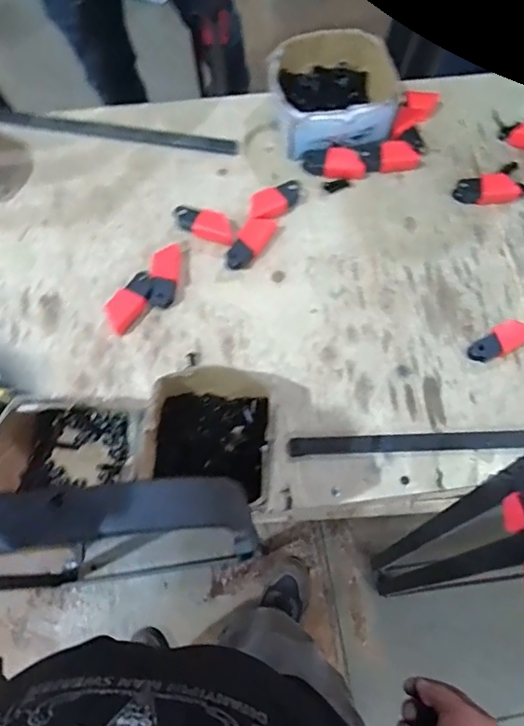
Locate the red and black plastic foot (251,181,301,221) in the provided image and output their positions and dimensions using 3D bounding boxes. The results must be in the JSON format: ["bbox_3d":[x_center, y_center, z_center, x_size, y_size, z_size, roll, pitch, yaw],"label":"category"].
[{"bbox_3d":[0.022,-0.228,0.741,0.094,0.024,0.039,-33,74,-27],"label":"red and black plastic foot"}]

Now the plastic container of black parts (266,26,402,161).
[{"bbox_3d":[0.106,-0.392,0.776,0.184,0.079,0.168,-12,71,-6],"label":"plastic container of black parts"}]

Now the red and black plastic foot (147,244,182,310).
[{"bbox_3d":[-0.128,-0.114,0.702,0.035,0.027,0.083,3,70,-1],"label":"red and black plastic foot"}]

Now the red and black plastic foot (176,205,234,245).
[{"bbox_3d":[-0.078,-0.186,0.728,0.083,0.024,0.041,12,70,2],"label":"red and black plastic foot"}]

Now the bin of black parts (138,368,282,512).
[{"bbox_3d":[-0.055,0.081,0.608,0.140,0.085,0.140,11,70,2],"label":"bin of black parts"}]

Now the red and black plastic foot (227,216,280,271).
[{"bbox_3d":[-0.014,-0.163,0.721,0.036,0.025,0.091,33,73,9],"label":"red and black plastic foot"}]

